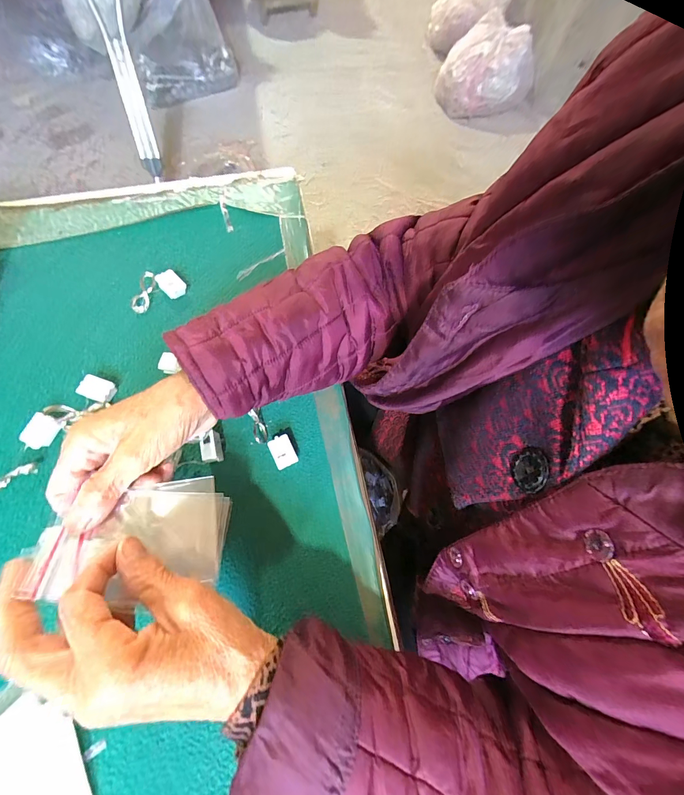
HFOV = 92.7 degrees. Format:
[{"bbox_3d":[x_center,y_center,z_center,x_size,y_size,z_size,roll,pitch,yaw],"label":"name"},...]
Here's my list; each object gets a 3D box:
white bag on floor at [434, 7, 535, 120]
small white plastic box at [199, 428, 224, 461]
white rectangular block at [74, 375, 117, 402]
[{"bbox_3d":[0.558,-1.285,1.278,0.262,0.220,0.296,-33,75,-13],"label":"white bag on floor"},{"bbox_3d":[-0.117,0.044,0.294,0.014,0.021,0.026,-11,71,-6],"label":"small white plastic box"},{"bbox_3d":[-0.231,-0.008,0.310,0.026,0.014,0.021,17,71,3],"label":"white rectangular block"}]

